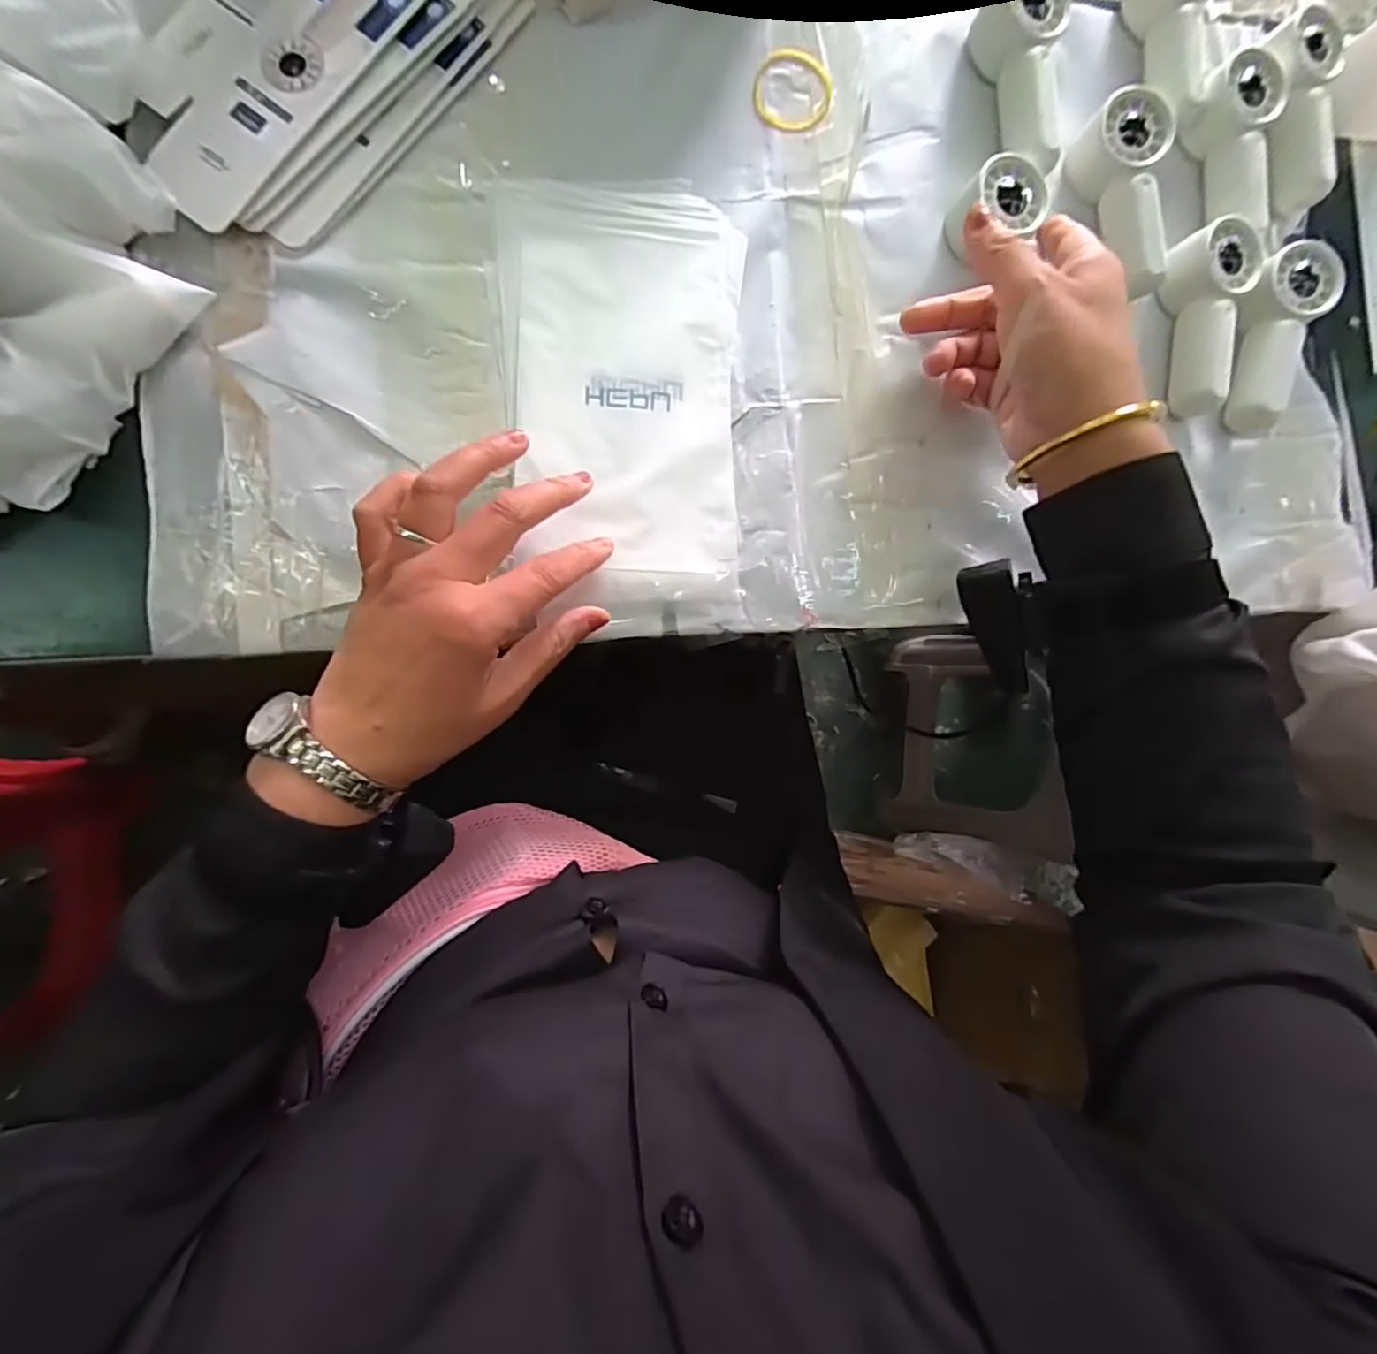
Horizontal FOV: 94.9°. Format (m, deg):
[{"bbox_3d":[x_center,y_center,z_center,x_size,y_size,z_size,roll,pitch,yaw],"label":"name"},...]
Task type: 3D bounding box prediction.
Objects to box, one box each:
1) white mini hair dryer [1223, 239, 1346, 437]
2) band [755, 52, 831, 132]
[{"bbox_3d":[0.367,-0.216,0.402,0.047,0.035,0.113,21,85,-9],"label":"white mini hair dryer"},{"bbox_3d":[0.062,-0.346,0.373,0.046,0.004,0.048,0,89,-10],"label":"band"}]

